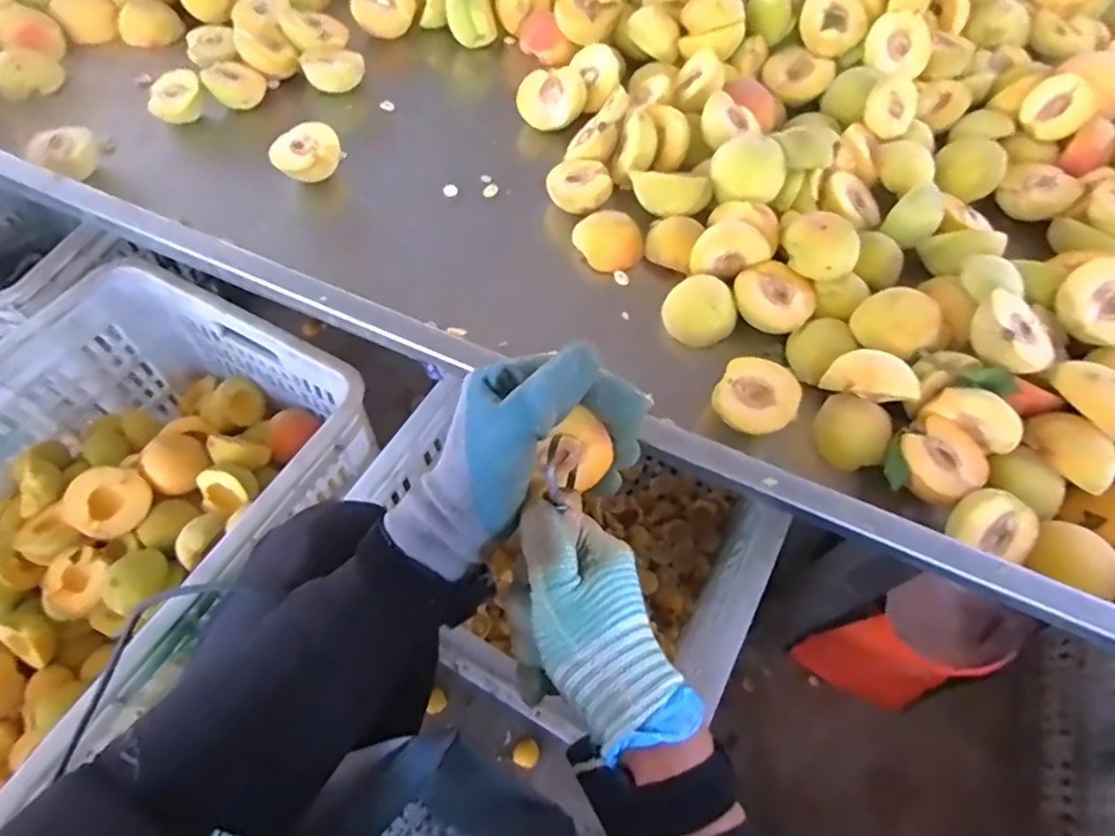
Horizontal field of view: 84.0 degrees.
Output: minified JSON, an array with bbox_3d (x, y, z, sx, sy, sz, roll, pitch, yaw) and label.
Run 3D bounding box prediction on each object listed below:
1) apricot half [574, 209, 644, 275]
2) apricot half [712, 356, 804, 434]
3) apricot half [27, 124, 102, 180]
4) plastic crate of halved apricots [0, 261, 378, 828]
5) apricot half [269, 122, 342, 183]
[{"bbox_3d":[0.045,-0.157,0.545,0.048,0.025,0.059,-19,62,-14],"label":"apricot half"},{"bbox_3d":[0.145,-0.015,0.455,0.055,0.026,0.058,1,59,-2],"label":"apricot half"},{"bbox_3d":[-0.447,-0.240,0.563,0.056,0.026,0.045,6,87,4],"label":"apricot half"},{"bbox_3d":[-0.471,0.133,0.635,0.364,0.223,0.514,25,61,11],"label":"plastic crate of halved apricots"},{"bbox_3d":[-0.230,-0.243,0.569,0.060,0.027,0.049,-19,62,-14],"label":"apricot half"}]

